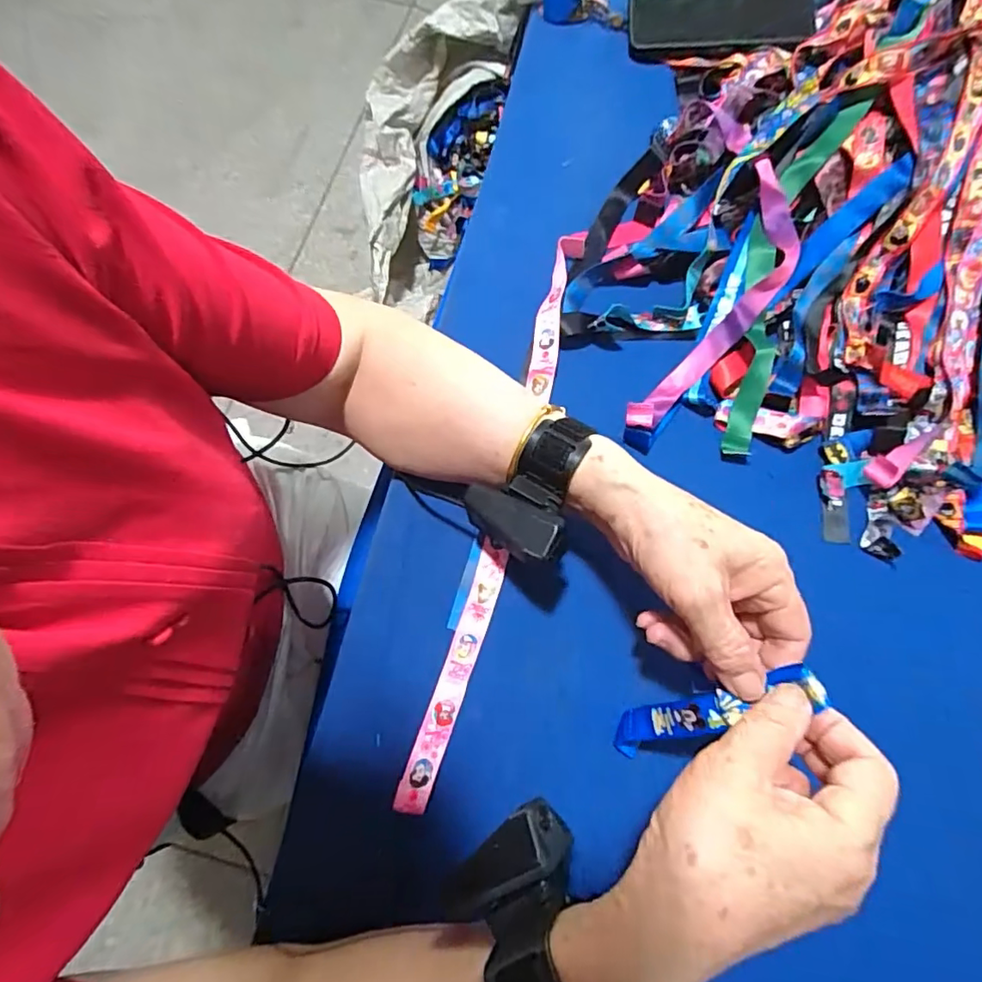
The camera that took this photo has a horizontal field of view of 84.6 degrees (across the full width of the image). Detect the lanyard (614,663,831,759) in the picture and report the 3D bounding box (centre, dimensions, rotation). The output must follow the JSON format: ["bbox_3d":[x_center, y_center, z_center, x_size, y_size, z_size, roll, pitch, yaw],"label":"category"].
[{"bbox_3d":[0.121,0.130,0.312,0.012,0.141,0.025,-17,72,-46],"label":"lanyard"}]

